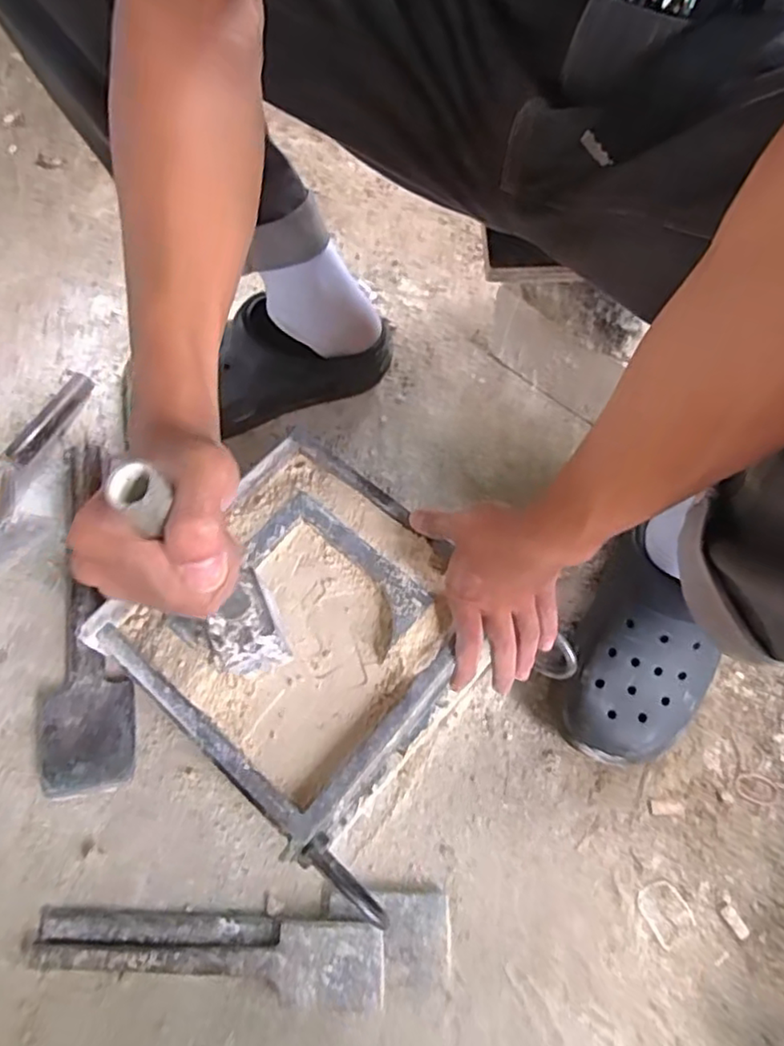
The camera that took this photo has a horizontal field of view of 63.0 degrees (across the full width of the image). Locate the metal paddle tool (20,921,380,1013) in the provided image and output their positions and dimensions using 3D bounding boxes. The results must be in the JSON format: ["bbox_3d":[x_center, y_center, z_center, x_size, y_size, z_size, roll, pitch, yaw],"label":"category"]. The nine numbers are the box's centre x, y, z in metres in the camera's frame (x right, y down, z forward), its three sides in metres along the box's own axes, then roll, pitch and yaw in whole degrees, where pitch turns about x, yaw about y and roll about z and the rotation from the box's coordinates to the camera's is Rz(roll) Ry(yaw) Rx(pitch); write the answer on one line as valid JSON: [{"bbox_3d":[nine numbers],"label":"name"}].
[{"bbox_3d":[-0.143,0.345,0.495,0.271,0.022,0.057,-3,65,1],"label":"metal paddle tool"}]

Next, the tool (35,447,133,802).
[{"bbox_3d":[-0.294,0.076,0.610,0.074,0.028,0.341,-14,66,-3],"label":"tool"}]

